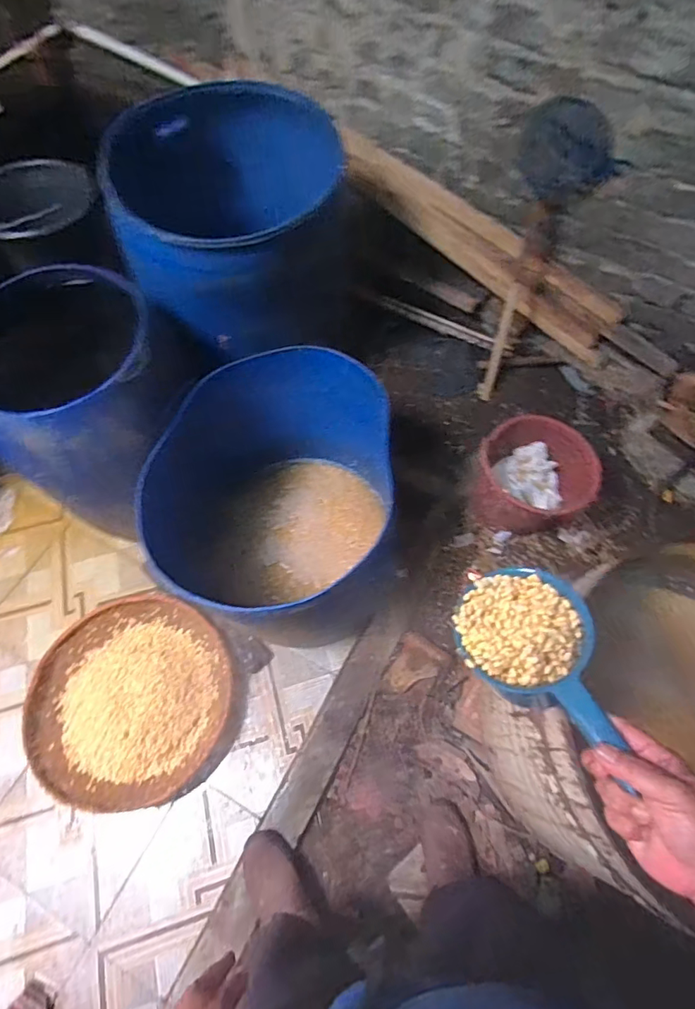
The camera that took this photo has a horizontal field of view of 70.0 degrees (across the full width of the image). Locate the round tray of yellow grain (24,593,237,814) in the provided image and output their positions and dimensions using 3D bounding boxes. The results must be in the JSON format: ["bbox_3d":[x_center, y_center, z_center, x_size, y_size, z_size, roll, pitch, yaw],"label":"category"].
[{"bbox_3d":[-0.601,0.525,1.377,0.545,0.092,0.545,1,65,-1],"label":"round tray of yellow grain"}]

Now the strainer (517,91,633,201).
[{"bbox_3d":[0.621,-0.978,1.386,0.293,0.222,0.043,29,67,12],"label":"strainer"}]

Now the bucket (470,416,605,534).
[{"bbox_3d":[0.495,-0.068,1.383,0.294,0.198,0.292,1,65,-1],"label":"bucket"}]

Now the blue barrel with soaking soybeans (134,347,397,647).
[{"bbox_3d":[-0.180,-0.019,1.329,0.637,0.430,0.621,18,70,9],"label":"blue barrel with soaking soybeans"}]

